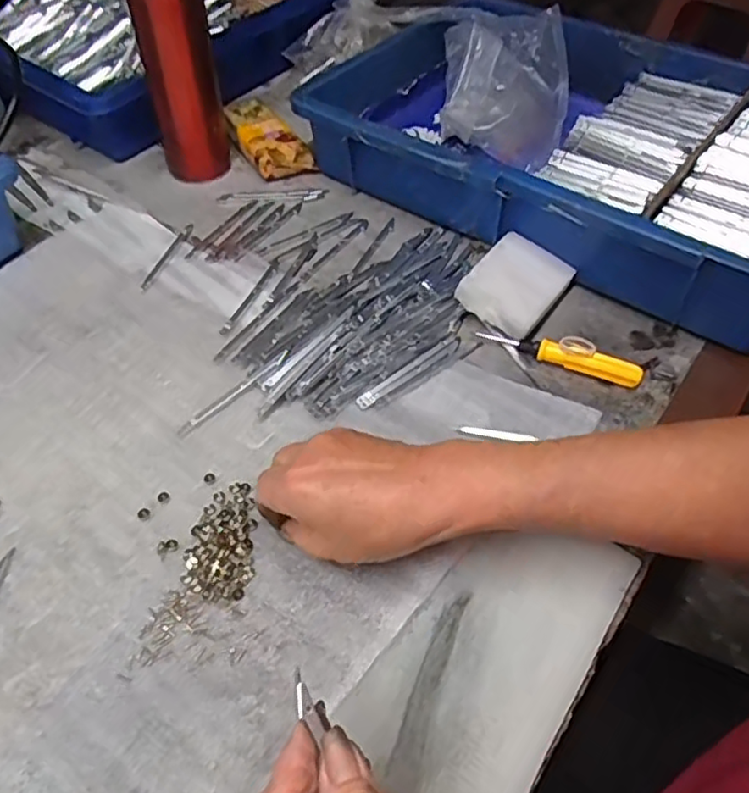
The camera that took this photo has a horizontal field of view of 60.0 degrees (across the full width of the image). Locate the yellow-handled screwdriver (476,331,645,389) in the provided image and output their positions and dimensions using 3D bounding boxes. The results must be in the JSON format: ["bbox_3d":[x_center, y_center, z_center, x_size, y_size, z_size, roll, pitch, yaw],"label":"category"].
[{"bbox_3d":[0.129,-0.032,0.452,0.111,0.022,0.014,20,53,15],"label":"yellow-handled screwdriver"}]

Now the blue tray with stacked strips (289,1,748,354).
[{"bbox_3d":[0.177,-0.213,0.564,0.412,0.100,0.268,31,57,22],"label":"blue tray with stacked strips"}]

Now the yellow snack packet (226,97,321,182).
[{"bbox_3d":[-0.103,-0.245,0.620,0.054,0.036,0.104,-23,54,-18],"label":"yellow snack packet"}]

